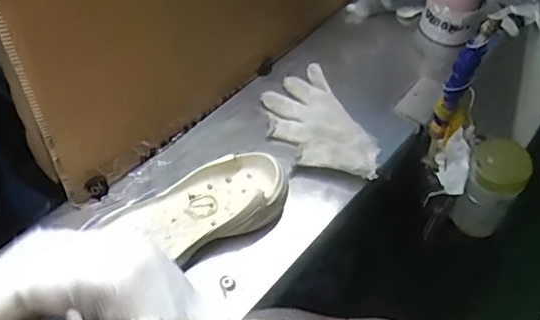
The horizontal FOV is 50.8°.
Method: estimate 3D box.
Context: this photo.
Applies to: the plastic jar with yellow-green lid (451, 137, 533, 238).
[{"bbox_3d":[0.306,0.046,0.799,0.072,0.158,0.072,2,51,-2],"label":"plastic jar with yellow-green lid"}]

